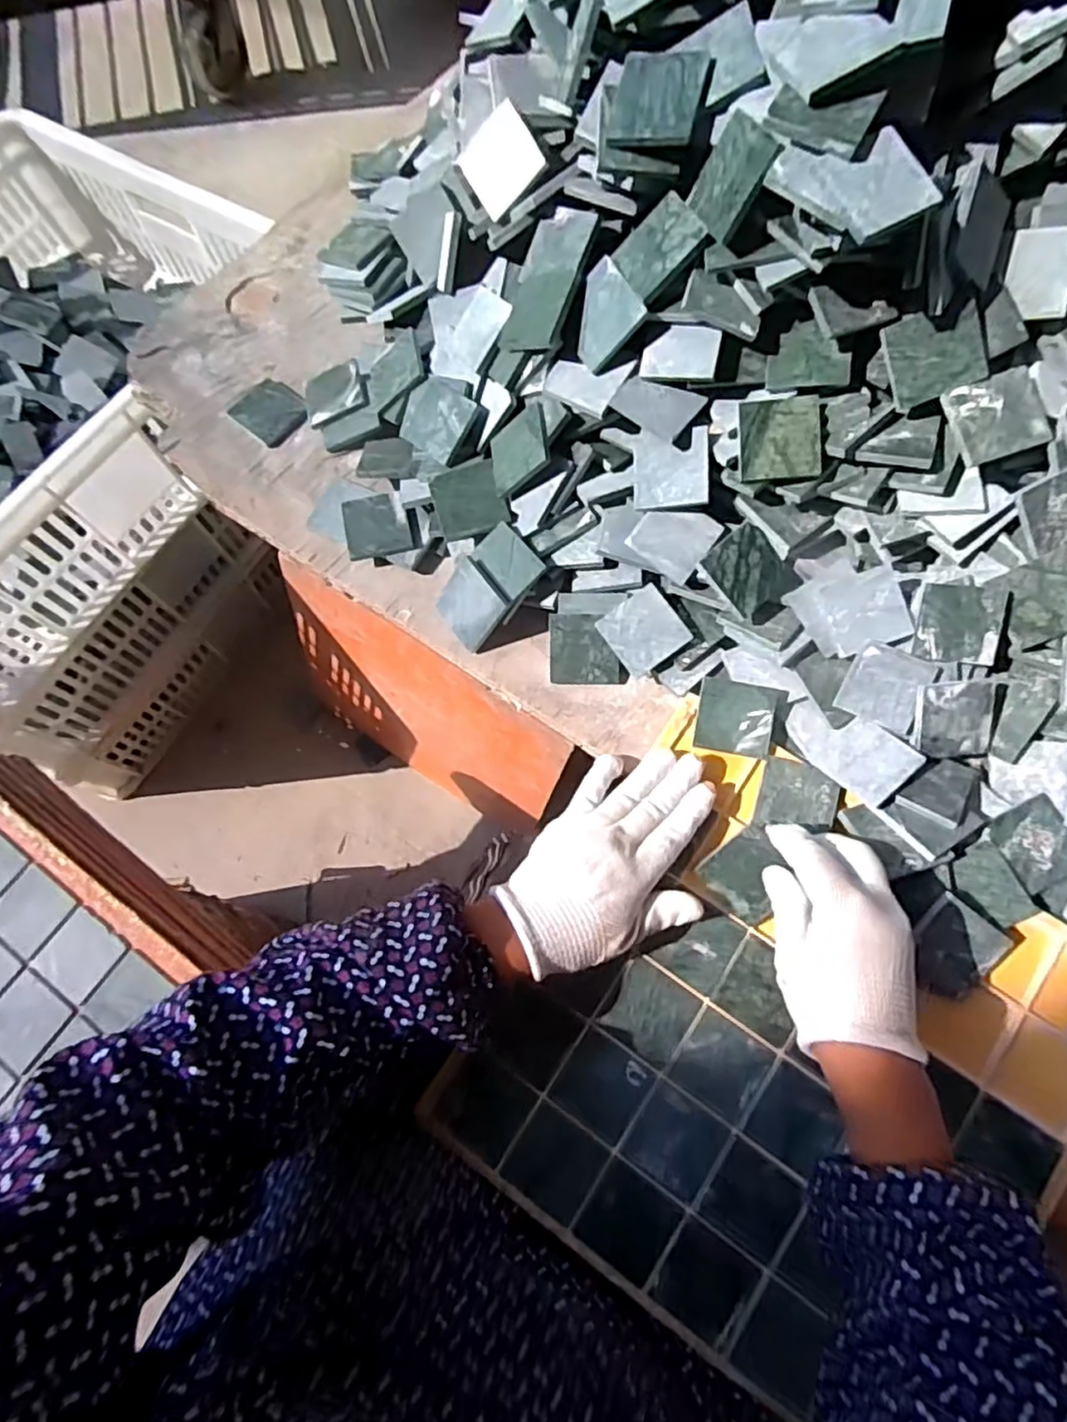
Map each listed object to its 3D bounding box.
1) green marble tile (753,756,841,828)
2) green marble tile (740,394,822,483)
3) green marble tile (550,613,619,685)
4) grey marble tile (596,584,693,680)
[{"bbox_3d":[0.176,0.056,0.441,0.048,0.004,0.045,14,78,13],"label":"green marble tile"},{"bbox_3d":[0.161,-0.178,0.433,0.050,0.007,0.056,-2,92,9],"label":"green marble tile"},{"bbox_3d":[0.036,-0.044,0.481,0.049,0.004,0.050,1,100,7],"label":"green marble tile"},{"bbox_3d":[0.078,-0.057,0.471,0.049,0.005,0.051,-37,83,4],"label":"grey marble tile"}]

